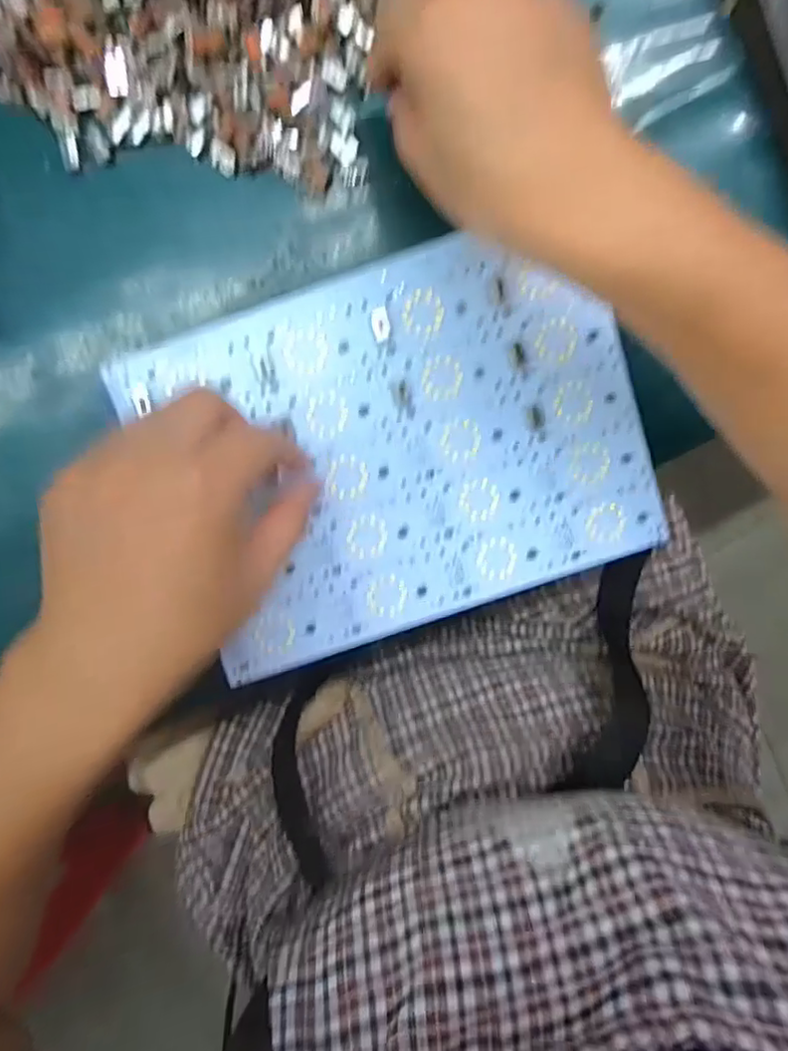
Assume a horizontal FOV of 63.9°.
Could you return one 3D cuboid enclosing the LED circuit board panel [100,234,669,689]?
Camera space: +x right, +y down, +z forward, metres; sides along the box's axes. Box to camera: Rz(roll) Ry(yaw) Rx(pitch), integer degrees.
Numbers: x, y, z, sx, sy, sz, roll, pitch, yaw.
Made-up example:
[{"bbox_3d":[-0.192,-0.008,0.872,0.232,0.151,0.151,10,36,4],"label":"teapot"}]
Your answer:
[{"bbox_3d":[0.005,-0.037,0.317,0.233,0.009,0.173,-19,99,-1],"label":"LED circuit board panel"}]

